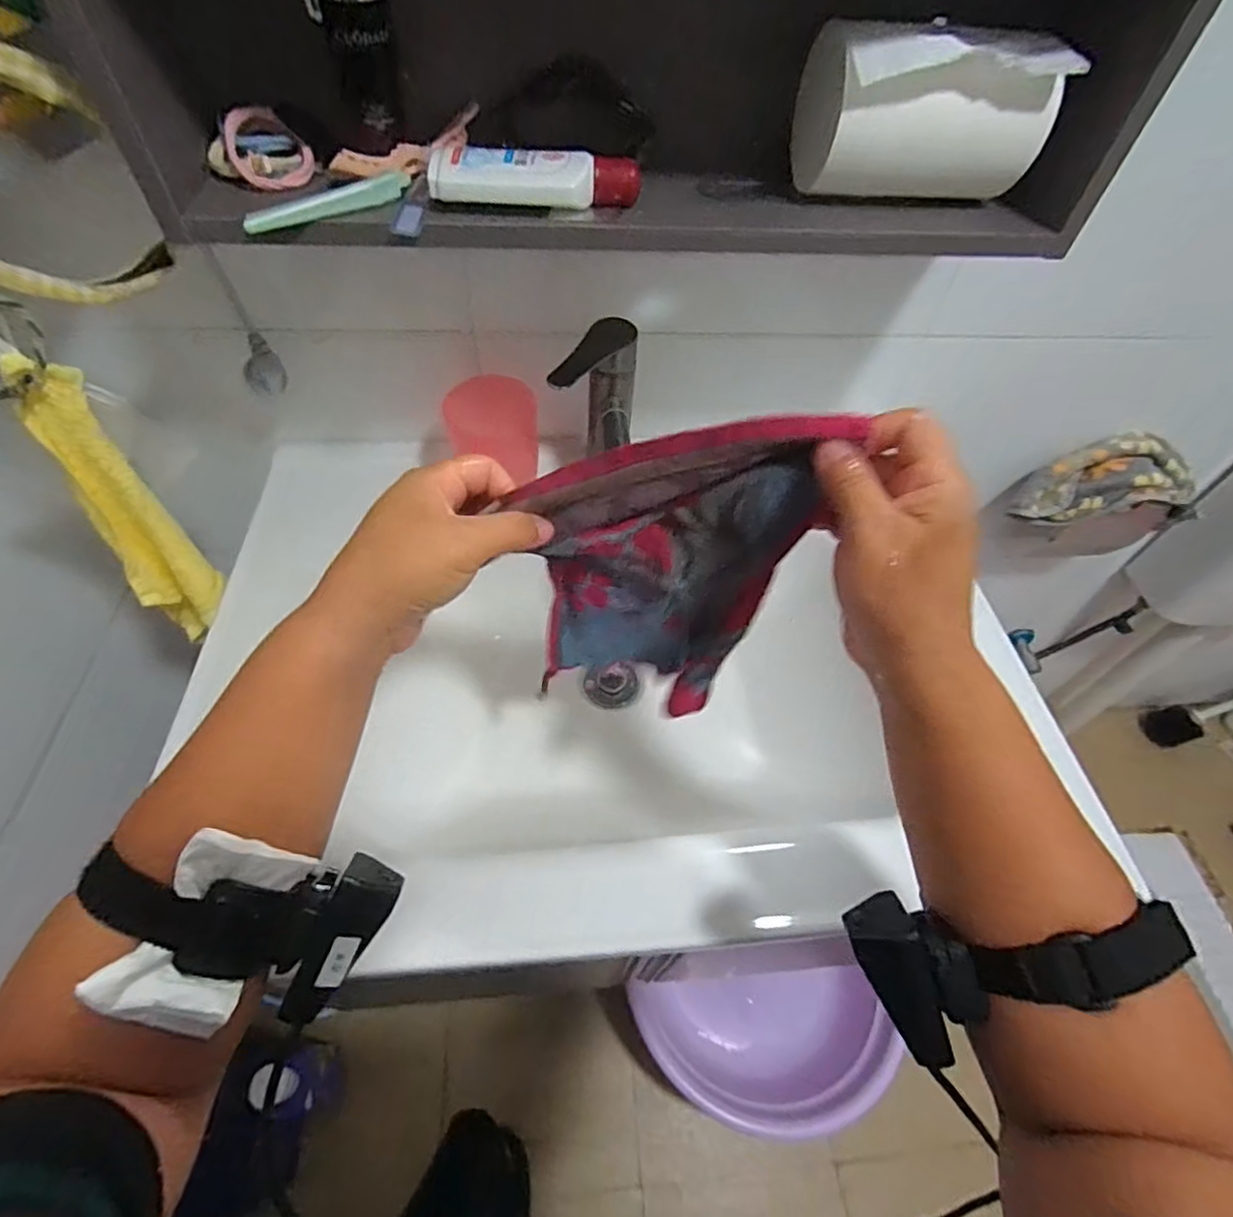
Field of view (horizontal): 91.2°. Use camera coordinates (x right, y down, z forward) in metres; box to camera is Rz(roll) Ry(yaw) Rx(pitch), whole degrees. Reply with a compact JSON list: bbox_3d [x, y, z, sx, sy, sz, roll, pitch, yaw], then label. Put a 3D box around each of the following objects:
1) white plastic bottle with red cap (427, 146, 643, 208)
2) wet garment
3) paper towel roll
[{"bbox_3d":[-0.051,-0.276,0.389,0.131,0.025,0.034,-3,55,-5],"label":"white plastic bottle with red cap"},{"bbox_3d":[0.025,-0.020,0.368,0.158,0.226,0.041,9,55,3],"label":"wet garment"},{"bbox_3d":[0.203,-0.333,0.404,0.149,0.084,0.087,0,55,-3],"label":"paper towel roll"}]

